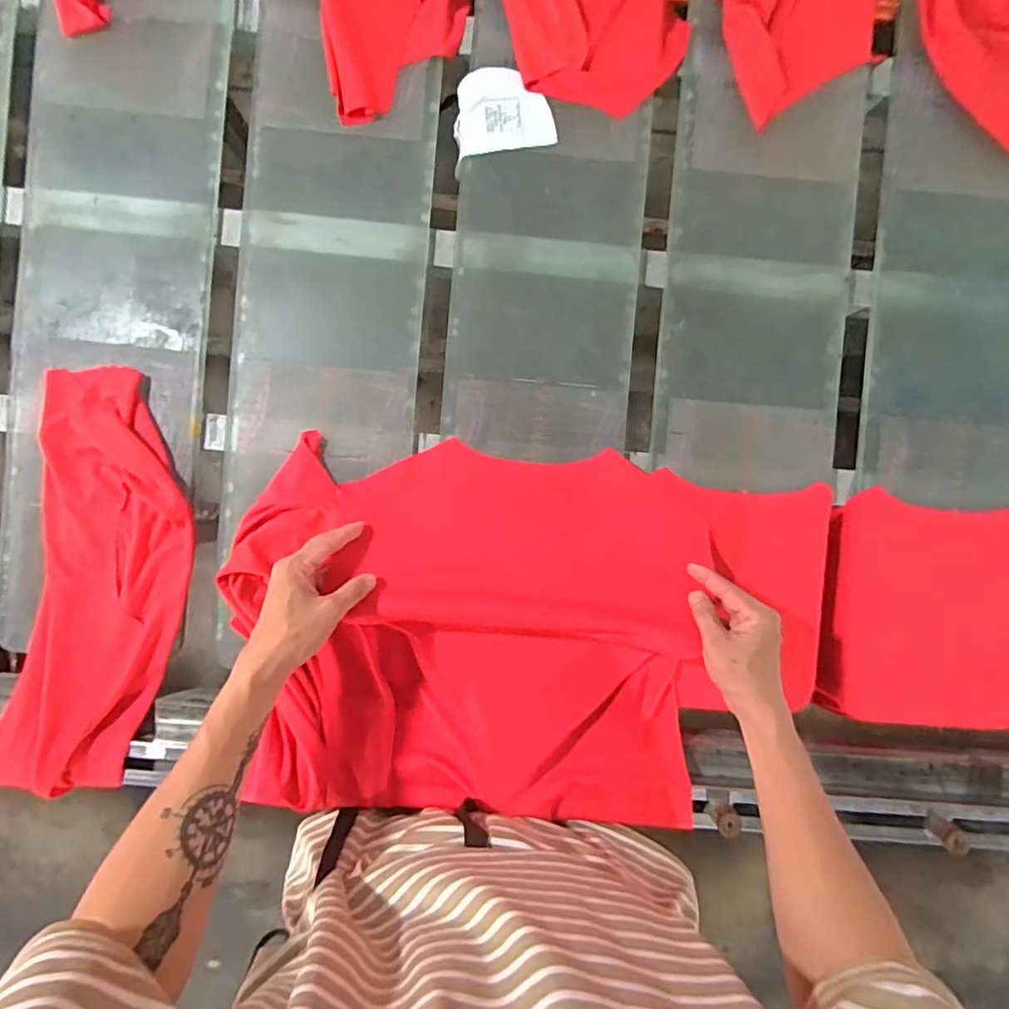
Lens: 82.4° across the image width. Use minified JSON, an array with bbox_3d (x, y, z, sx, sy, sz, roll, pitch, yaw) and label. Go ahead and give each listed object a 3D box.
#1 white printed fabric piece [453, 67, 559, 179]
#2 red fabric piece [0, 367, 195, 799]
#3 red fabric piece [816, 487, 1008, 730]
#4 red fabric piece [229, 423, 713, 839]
[{"bbox_3d":[-0.002,-0.418,0.617,0.106,0.004,0.098,-4,91,0],"label":"white printed fabric piece"},{"bbox_3d":[-0.420,0.076,0.592,0.166,0.060,0.431,4,91,0],"label":"red fabric piece"},{"bbox_3d":[0.472,0.117,0.631,0.223,0.029,0.239,6,91,0],"label":"red fabric piece"},{"bbox_3d":[-0.038,0.131,0.610,0.477,0.066,0.366,4,91,0],"label":"red fabric piece"}]

